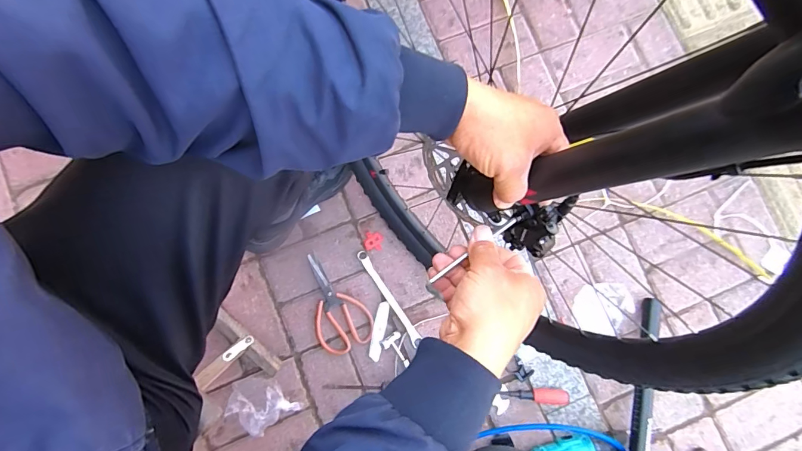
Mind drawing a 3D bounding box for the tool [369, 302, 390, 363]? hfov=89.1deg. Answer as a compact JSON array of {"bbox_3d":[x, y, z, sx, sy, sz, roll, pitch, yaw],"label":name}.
[{"bbox_3d":[-0.043,0.207,0.798,0.023,0.007,0.112,10,82,0],"label":"tool"}]

